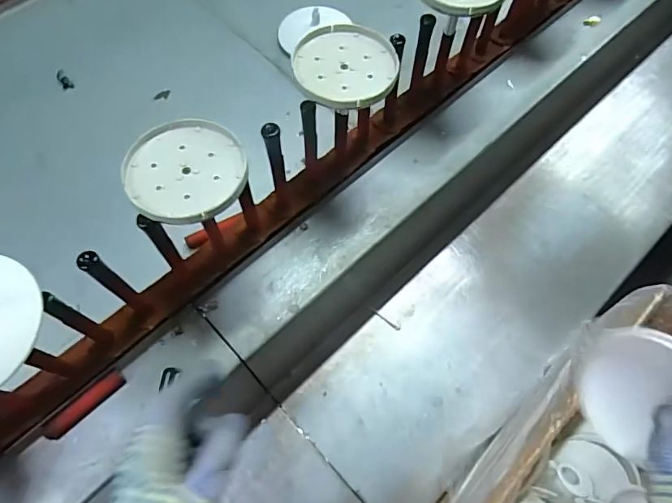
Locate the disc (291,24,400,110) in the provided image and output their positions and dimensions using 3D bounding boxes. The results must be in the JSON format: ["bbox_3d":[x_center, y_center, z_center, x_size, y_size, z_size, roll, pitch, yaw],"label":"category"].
[{"bbox_3d":[0.010,-0.199,0.487,0.109,0.008,0.109,0,66,-1],"label":"disc"}]

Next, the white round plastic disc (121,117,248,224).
[{"bbox_3d":[-0.140,-0.077,0.428,0.107,0.007,0.111,0,66,-1],"label":"white round plastic disc"}]

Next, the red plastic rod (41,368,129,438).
[{"bbox_3d":[-0.276,0.168,0.508,0.090,0.010,0.020,-42,73,-17],"label":"red plastic rod"}]

